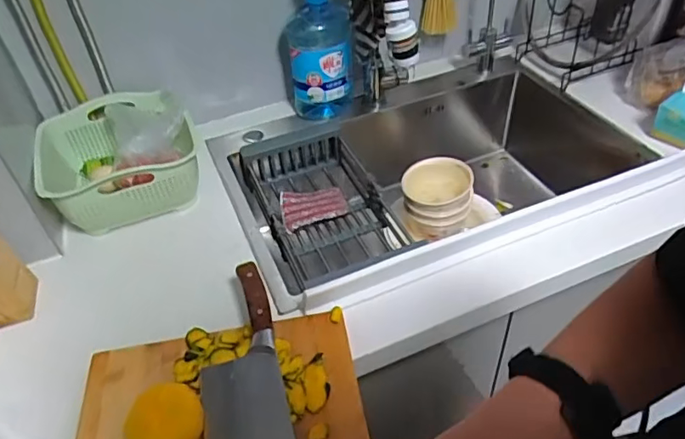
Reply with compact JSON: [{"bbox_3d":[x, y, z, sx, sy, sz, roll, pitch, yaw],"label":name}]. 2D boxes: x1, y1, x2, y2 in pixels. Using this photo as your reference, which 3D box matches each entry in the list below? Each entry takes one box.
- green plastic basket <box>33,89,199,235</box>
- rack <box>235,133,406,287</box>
[{"bbox_3d":[-0.345,-0.096,0.849,0.210,0.109,0.219,-17,44,-12],"label":"green plastic basket"},{"bbox_3d":[-0.042,-0.032,0.944,0.203,0.130,0.261,-18,44,-12],"label":"rack"}]

